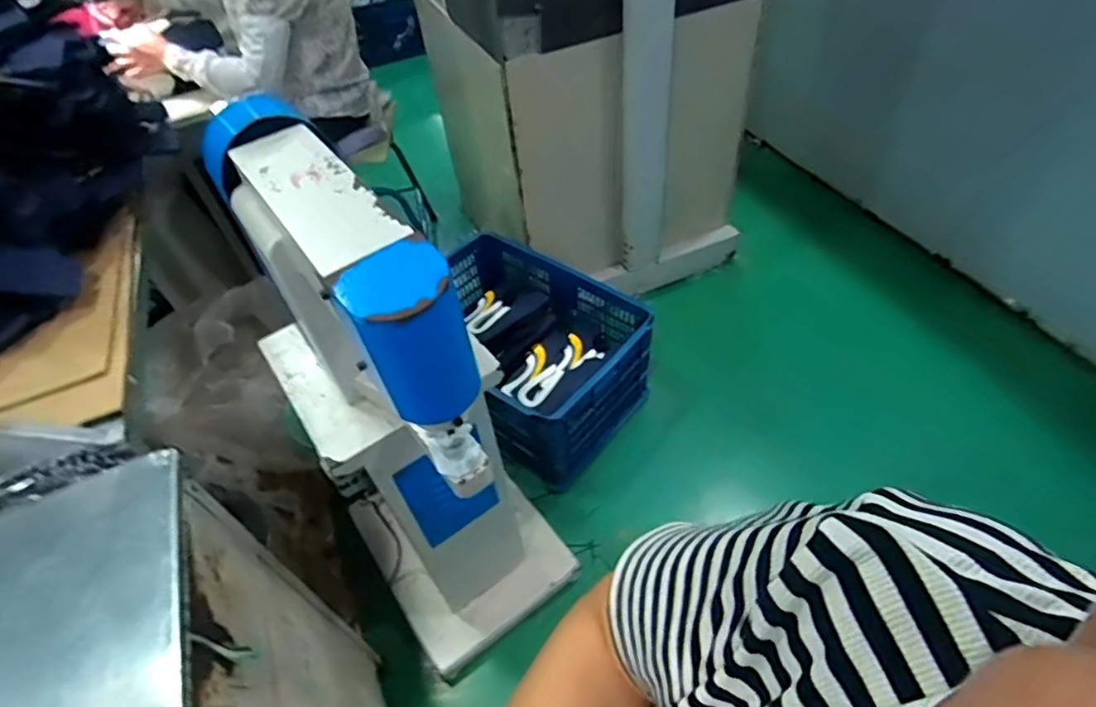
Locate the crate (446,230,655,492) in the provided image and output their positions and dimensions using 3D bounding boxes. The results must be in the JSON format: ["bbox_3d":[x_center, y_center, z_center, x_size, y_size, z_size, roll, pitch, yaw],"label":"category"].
[{"bbox_3d":[-0.072,-0.014,1.513,0.590,0.279,0.425,30,58,28],"label":"crate"}]

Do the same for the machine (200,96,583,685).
[{"bbox_3d":[-0.210,0.130,0.956,0.317,0.941,0.486,-30,52,-19],"label":"machine"}]

